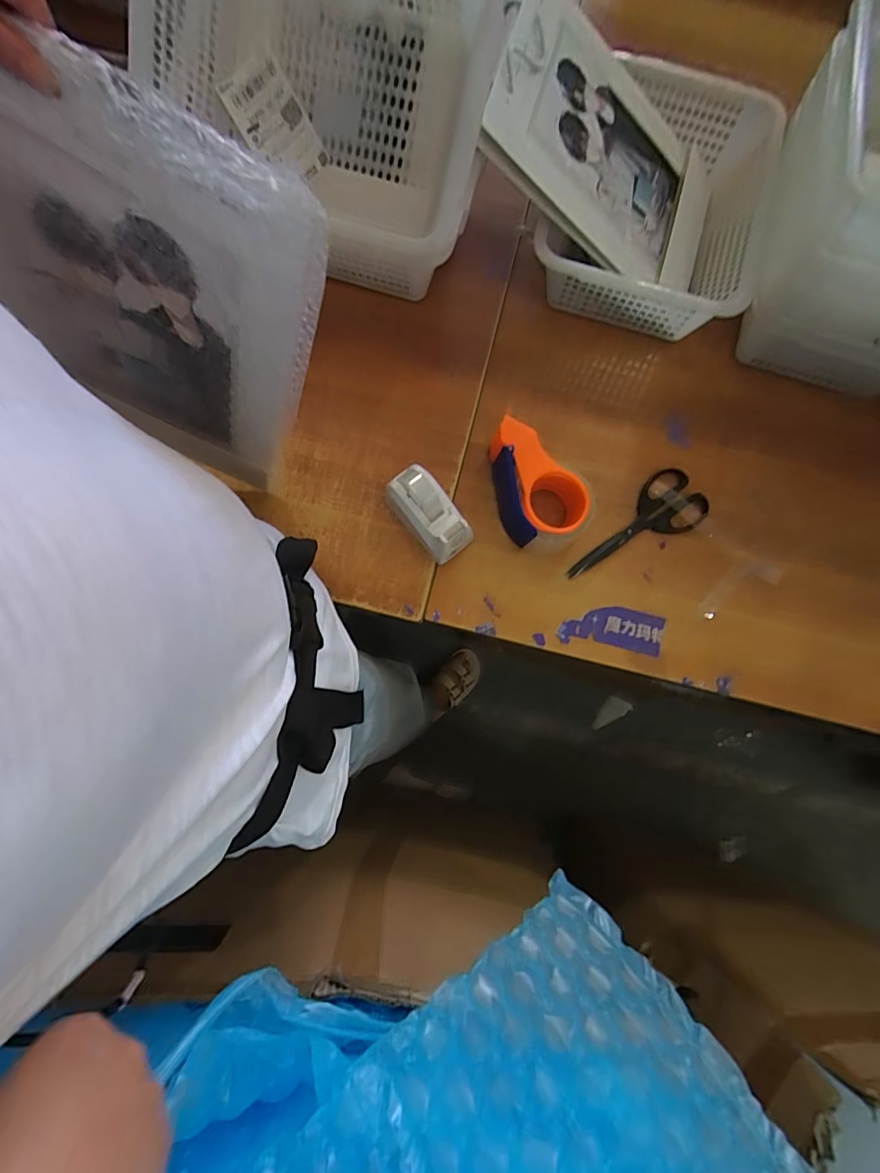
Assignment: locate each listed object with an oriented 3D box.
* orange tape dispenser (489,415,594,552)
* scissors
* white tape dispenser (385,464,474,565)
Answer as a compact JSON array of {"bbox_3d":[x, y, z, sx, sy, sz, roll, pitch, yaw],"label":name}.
[{"bbox_3d":[0.106,-0.115,0.576,0.095,0.062,0.156,-41,83,-8],"label":"orange tape dispenser"},{"bbox_3d":[0.243,-0.067,0.597,0.199,0.006,0.079,-37,83,-7],"label":"scissors"},{"bbox_3d":[-0.013,-0.084,0.561,0.057,0.066,0.105,-39,83,-8],"label":"white tape dispenser"}]

